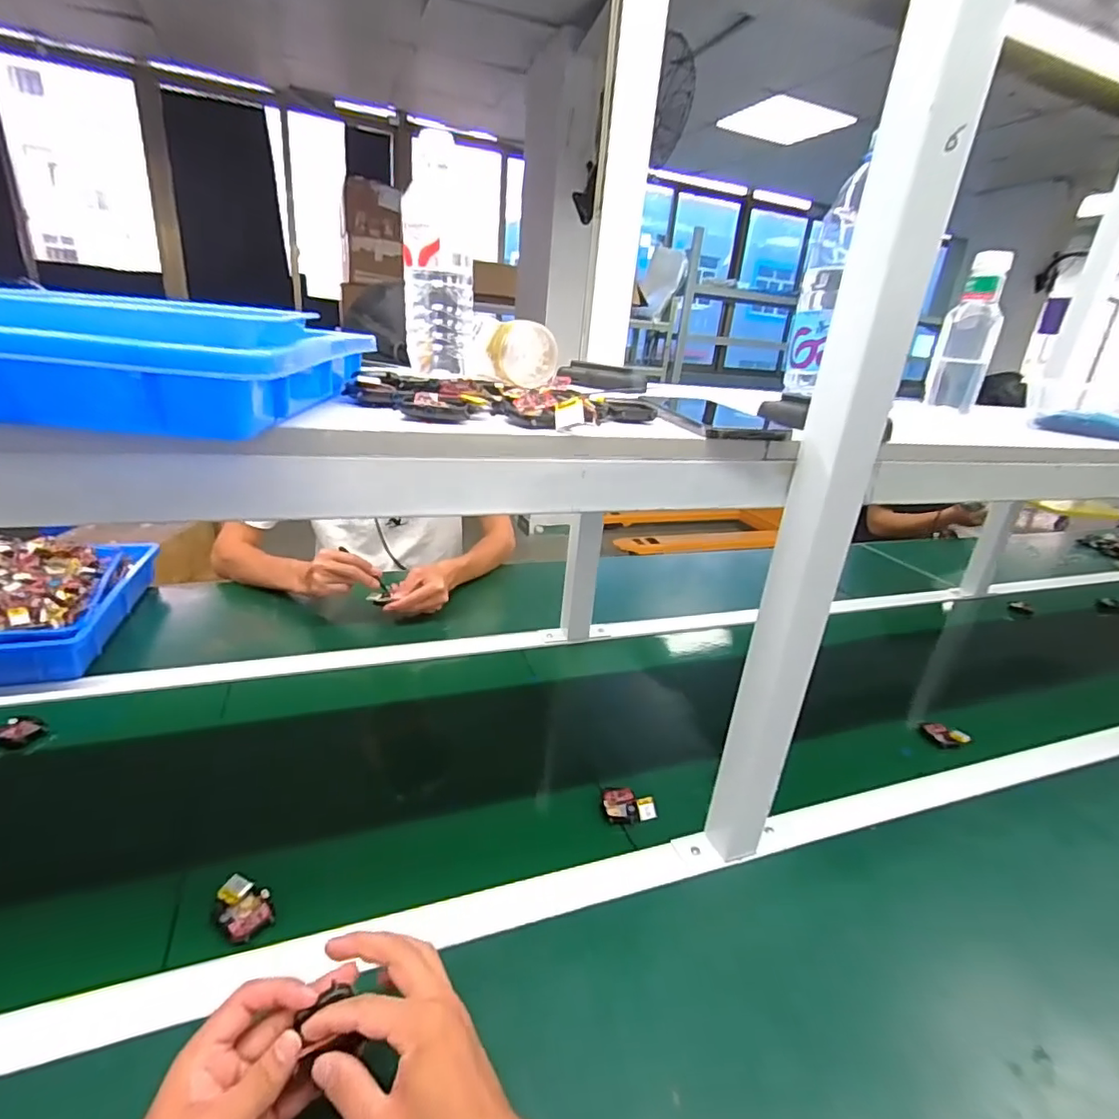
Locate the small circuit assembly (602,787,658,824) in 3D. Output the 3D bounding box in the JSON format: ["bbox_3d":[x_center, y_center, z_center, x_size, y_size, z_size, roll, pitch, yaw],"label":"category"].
[{"bbox_3d":[0.077,0.270,0.630,0.058,0.016,0.040,6,23,3],"label":"small circuit assembly"}]

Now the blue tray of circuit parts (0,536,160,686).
[{"bbox_3d":[-0.777,0.053,0.823,0.252,0.101,0.322,-3,24,-19],"label":"blue tray of circuit parts"}]

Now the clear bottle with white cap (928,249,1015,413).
[{"bbox_3d":[0.558,-0.306,0.778,0.066,0.189,0.050,19,26,30],"label":"clear bottle with white cap"}]

